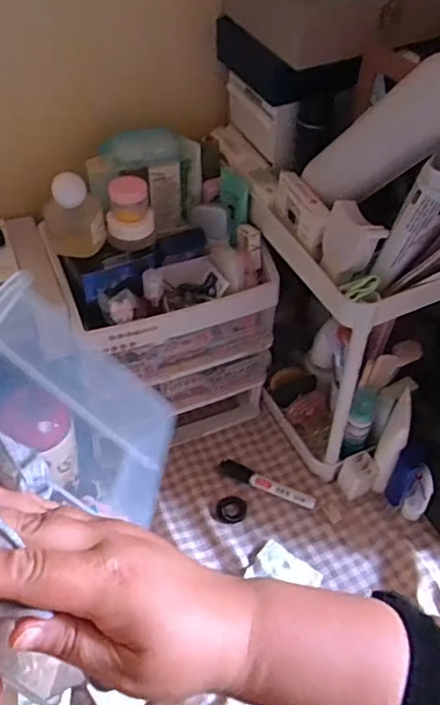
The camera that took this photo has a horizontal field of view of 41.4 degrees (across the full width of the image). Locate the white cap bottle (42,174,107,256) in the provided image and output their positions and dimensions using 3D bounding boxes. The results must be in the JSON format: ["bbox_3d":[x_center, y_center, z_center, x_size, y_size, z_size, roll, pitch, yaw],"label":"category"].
[{"bbox_3d":[-0.144,-0.143,0.577,0.060,0.072,0.060,1,48,-1],"label":"white cap bottle"}]

